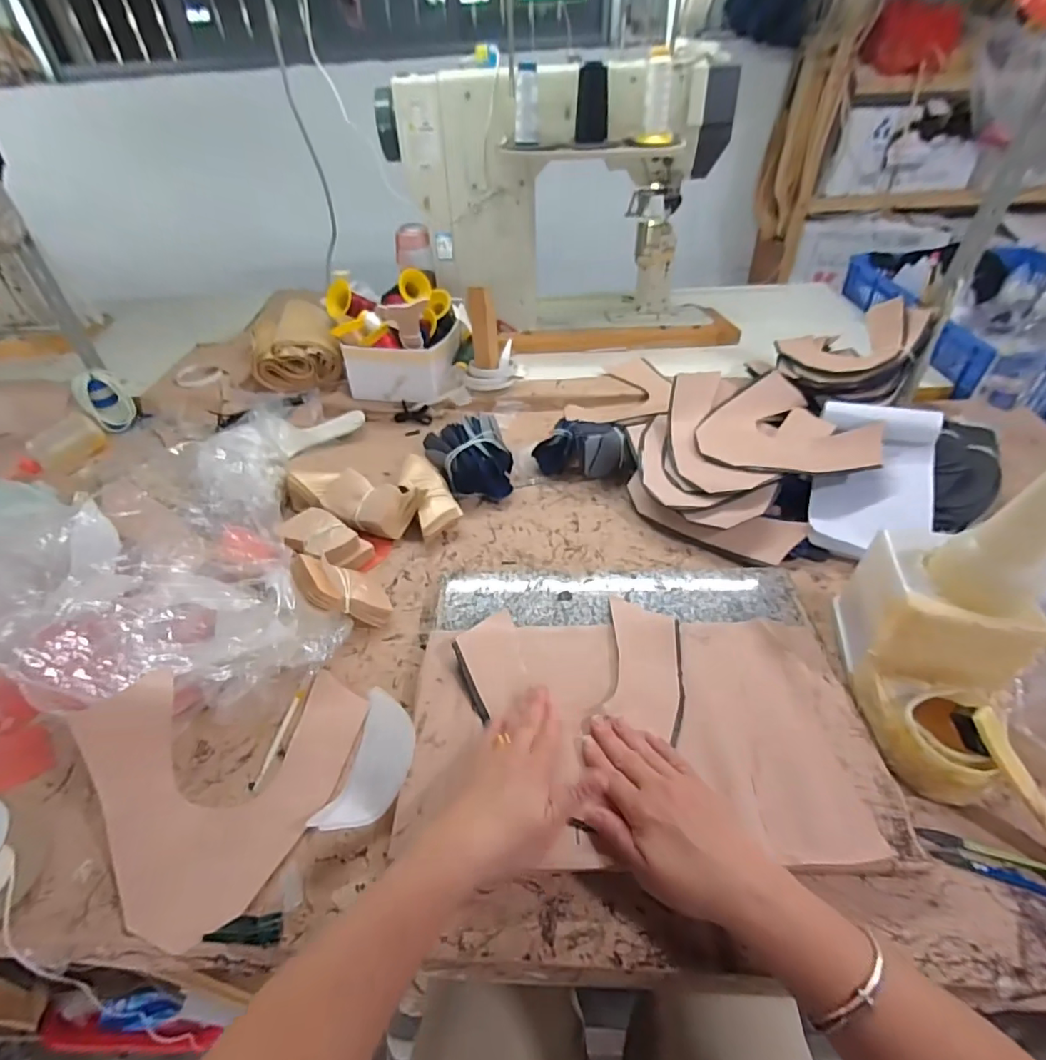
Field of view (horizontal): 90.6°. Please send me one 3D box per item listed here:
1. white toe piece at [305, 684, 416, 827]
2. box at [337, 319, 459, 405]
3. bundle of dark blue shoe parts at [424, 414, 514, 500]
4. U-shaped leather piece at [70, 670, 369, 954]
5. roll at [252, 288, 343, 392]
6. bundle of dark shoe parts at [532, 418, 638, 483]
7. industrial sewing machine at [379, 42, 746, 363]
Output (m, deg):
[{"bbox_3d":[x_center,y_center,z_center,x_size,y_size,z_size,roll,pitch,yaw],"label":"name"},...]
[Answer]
[{"bbox_3d":[-0.128,0.200,0.460,0.066,0.024,0.127,5,43,9],"label":"white toe piece"},{"bbox_3d":[-0.206,-0.302,0.922,0.171,0.090,0.151,7,44,12],"label":"box"},{"bbox_3d":[-0.072,-0.101,0.732,0.107,0.065,0.113,-2,42,2],"label":"bundle of dark blue shoe parts"},{"bbox_3d":[-0.231,0.194,0.412,0.197,0.111,0.159,-24,46,-21],"label":"U-shaped leather piece"},{"bbox_3d":[-0.429,-0.352,0.971,0.147,0.079,0.236,-16,44,-14],"label":"roll"},{"bbox_3d":[0.098,-0.122,0.755,0.155,0.067,0.100,7,43,11],"label":"bundle of dark shoe parts"},{"bbox_3d":[0.083,-0.594,0.980,0.627,0.417,0.279,-5,42,-2],"label":"industrial sewing machine"}]

